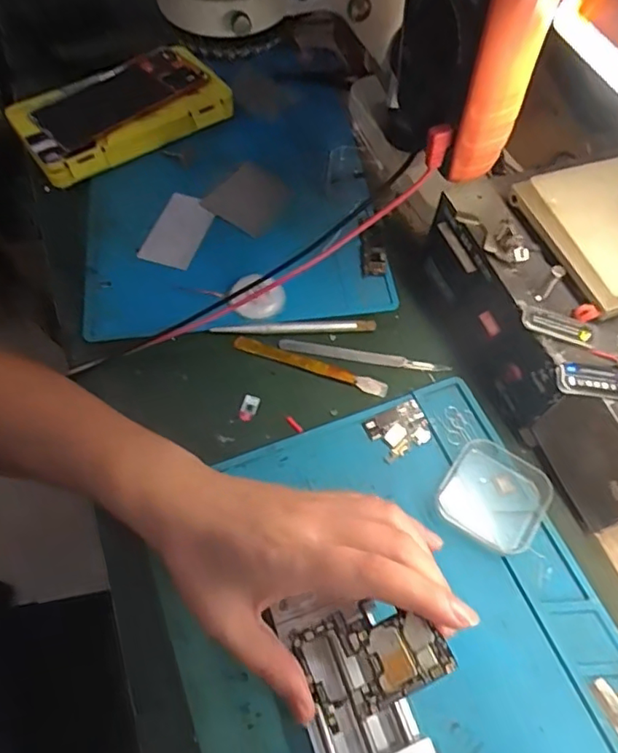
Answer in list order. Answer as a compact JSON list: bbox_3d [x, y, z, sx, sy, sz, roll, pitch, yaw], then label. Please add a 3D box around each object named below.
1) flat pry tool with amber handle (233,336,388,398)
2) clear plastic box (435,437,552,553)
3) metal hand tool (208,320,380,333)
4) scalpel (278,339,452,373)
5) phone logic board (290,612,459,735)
[{"bbox_3d":[0.001,-0.009,0.423,0.120,0.009,0.012,17,62,9],"label":"flat pry tool with amber handle"},{"bbox_3d":[0.121,0.076,0.364,0.062,0.014,0.067,27,64,14],"label":"clear plastic box"},{"bbox_3d":[-0.011,-0.039,0.434,0.125,0.005,0.009,-2,60,-1],"label":"metal hand tool"},{"bbox_3d":[0.043,-0.016,0.431,0.130,0.006,0.012,9,61,5],"label":"scalpel"},{"bbox_3d":[0.031,0.135,0.271,0.066,0.005,0.045,-25,63,-3],"label":"phone logic board"}]

